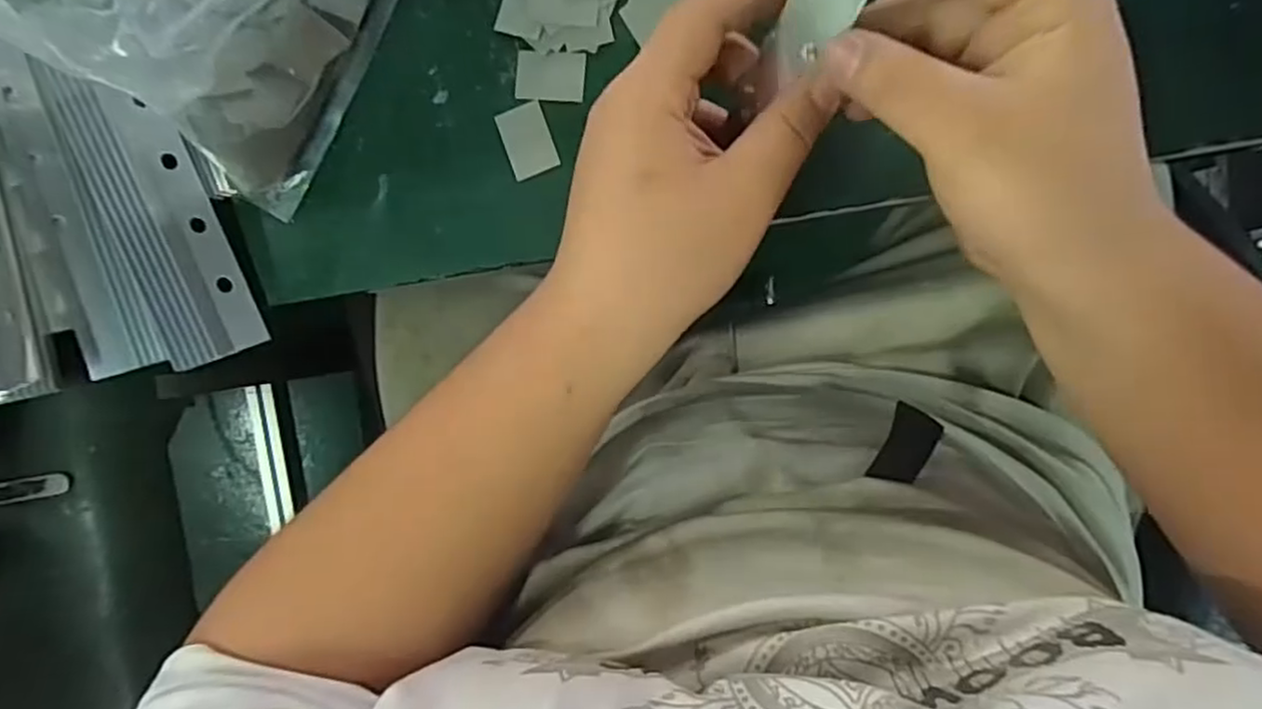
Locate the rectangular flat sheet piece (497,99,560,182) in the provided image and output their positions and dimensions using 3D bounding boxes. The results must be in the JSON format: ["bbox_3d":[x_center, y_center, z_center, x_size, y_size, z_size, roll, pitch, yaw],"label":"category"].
[{"bbox_3d":[-0.048,-0.100,0.331,0.022,0.004,0.031,-20,94,2],"label":"rectangular flat sheet piece"}]

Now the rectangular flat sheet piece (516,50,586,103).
[{"bbox_3d":[-0.037,-0.128,0.327,0.031,0.004,0.021,5,103,2],"label":"rectangular flat sheet piece"}]

